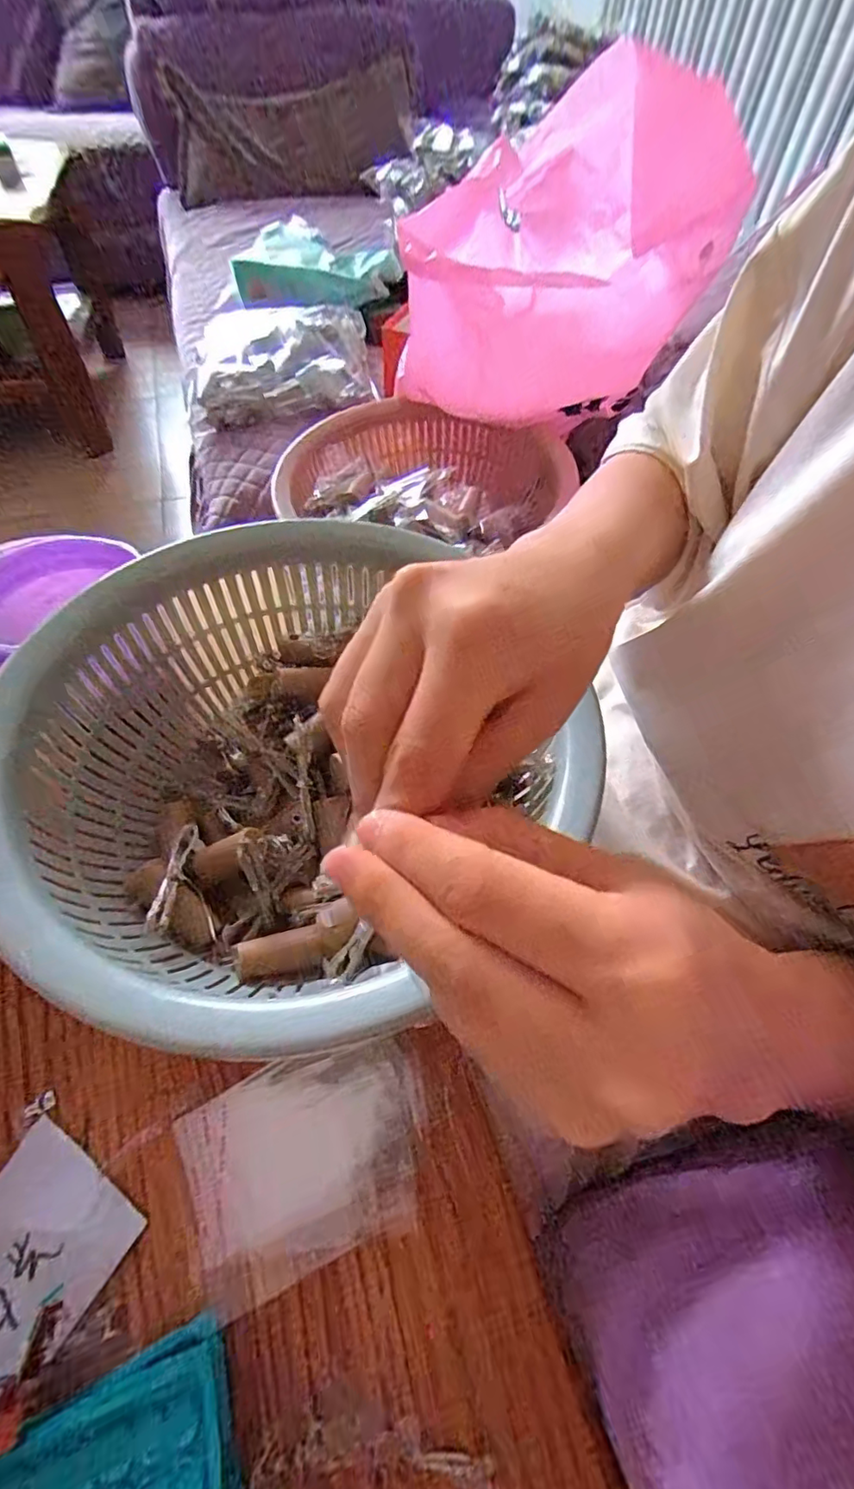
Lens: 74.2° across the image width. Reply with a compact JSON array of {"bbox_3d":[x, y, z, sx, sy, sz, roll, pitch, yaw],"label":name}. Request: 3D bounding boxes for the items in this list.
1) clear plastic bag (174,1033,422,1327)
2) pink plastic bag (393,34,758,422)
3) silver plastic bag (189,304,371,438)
[{"bbox_3d":[-0.054,0.191,0.265,0.107,0.004,0.079,-14,55,-16],"label":"clear plastic bag"},{"bbox_3d":[0.120,-0.426,0.519,0.273,0.201,0.192,-32,61,-23],"label":"pink plastic bag"},{"bbox_3d":[-0.222,-0.572,0.851,0.269,0.089,0.207,-9,55,-9],"label":"silver plastic bag"}]

